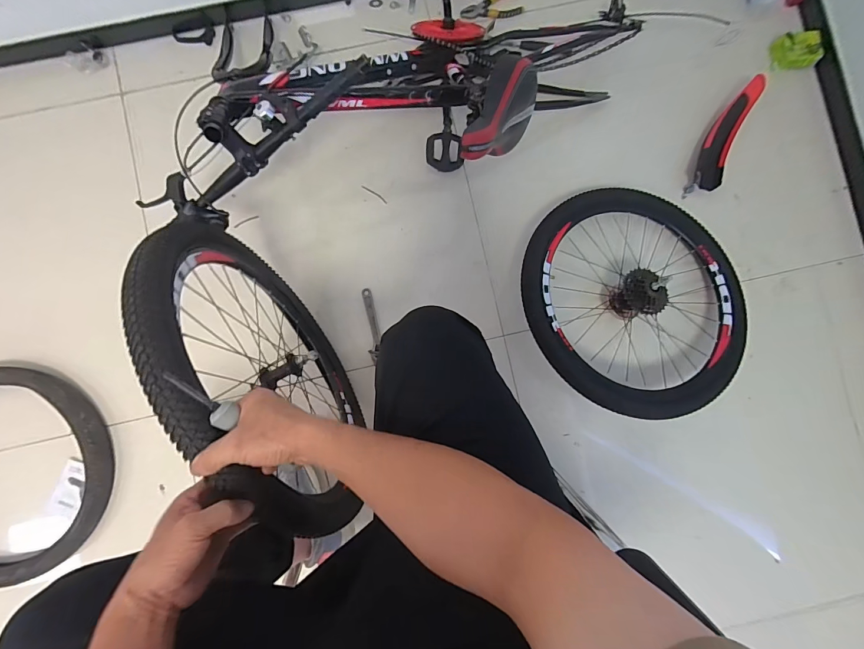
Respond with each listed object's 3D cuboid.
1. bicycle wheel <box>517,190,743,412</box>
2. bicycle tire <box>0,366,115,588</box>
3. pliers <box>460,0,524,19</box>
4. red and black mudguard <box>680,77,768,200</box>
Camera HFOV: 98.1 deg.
[{"bbox_3d":[0.440,-0.065,0.802,0.477,0.117,0.507,-38,88,-3],"label":"bicycle wheel"},{"bbox_3d":[-0.987,0.339,0.858,0.460,0.060,0.482,6,87,-1],"label":"bicycle tire"},{"bbox_3d":[0.147,-0.772,0.918,0.151,0.020,0.057,-20,88,-2],"label":"pliers"},{"bbox_3d":[0.671,-0.424,0.857,0.072,0.073,0.258,20,87,0],"label":"red and black mudguard"}]

